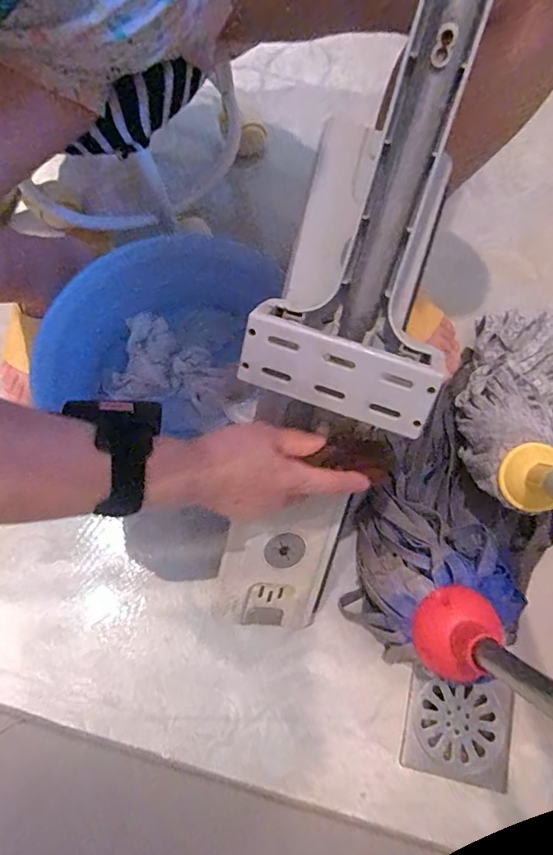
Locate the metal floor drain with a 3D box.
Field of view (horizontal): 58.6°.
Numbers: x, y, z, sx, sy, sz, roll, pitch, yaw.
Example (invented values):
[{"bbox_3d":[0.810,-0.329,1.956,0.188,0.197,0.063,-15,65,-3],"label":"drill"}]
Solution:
[{"bbox_3d":[0.174,0.287,0.473,0.096,0.006,0.089,12,73,5],"label":"metal floor drain"}]

